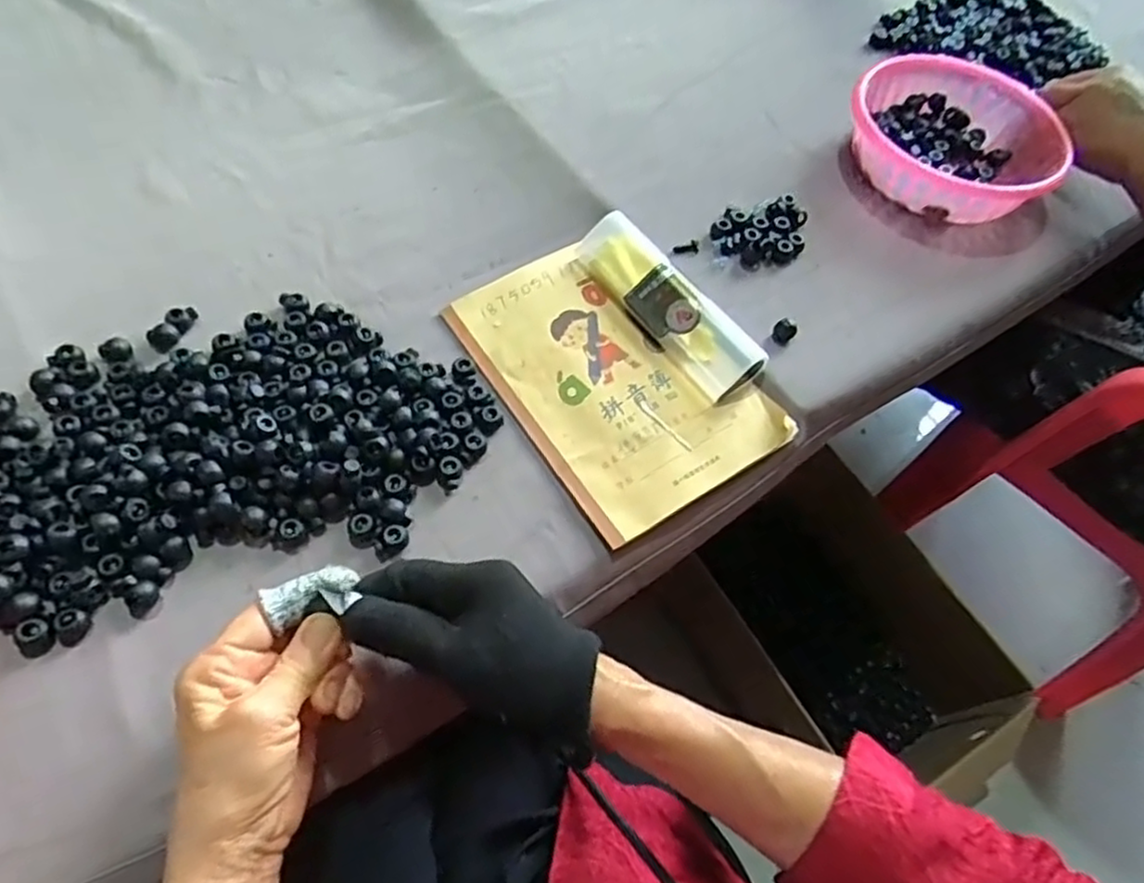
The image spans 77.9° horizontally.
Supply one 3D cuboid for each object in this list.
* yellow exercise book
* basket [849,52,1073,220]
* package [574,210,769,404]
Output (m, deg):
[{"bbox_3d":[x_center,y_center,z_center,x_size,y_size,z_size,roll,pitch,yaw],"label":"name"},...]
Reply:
[{"bbox_3d":[0.024,-0.047,0.463,0.138,0.006,0.204,-31,67,-15],"label":"yellow exercise book"},{"bbox_3d":[0.300,-0.238,0.565,0.162,0.046,0.166,31,61,14],"label":"basket"},{"bbox_3d":[0.064,-0.095,0.484,0.042,0.026,0.157,-30,65,-20],"label":"package"}]

